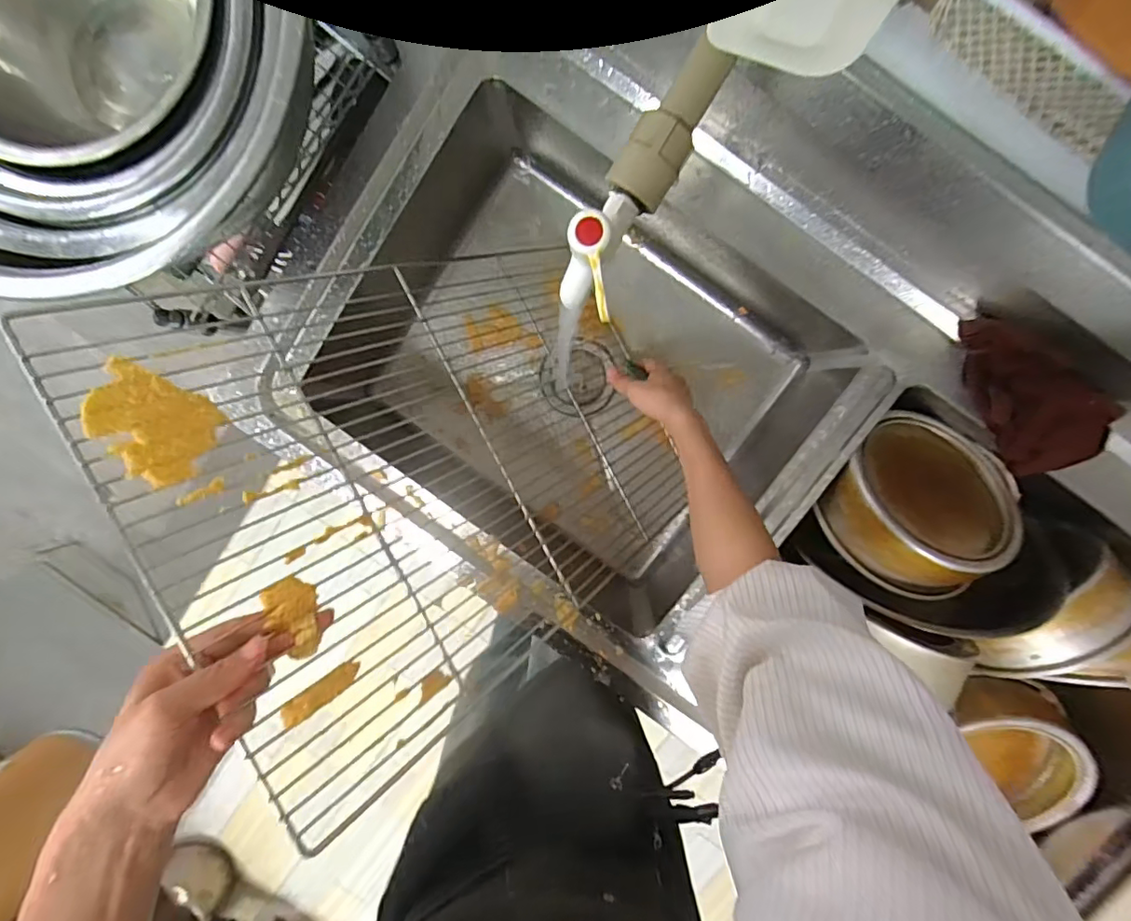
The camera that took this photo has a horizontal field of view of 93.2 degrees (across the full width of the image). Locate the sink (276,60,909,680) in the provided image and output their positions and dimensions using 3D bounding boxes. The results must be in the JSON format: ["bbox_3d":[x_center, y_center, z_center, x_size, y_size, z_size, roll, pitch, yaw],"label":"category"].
[{"bbox_3d":[0.015,-0.122,0.684,0.543,0.216,0.490,37,98,-1],"label":"sink"}]

